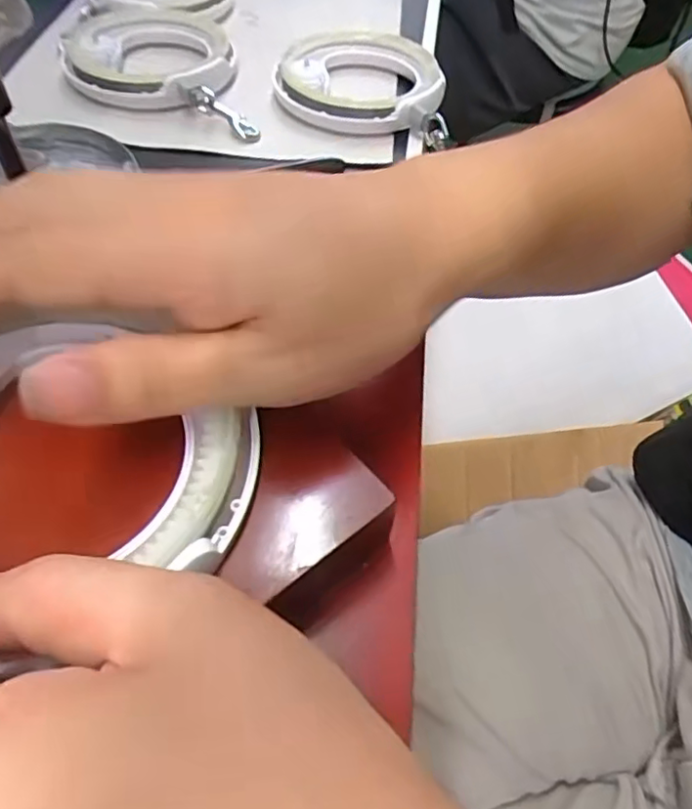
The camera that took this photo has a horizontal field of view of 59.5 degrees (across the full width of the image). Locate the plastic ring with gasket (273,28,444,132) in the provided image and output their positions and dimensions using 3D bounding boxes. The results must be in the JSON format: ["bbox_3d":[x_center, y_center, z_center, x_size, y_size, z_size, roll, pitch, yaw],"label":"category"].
[{"bbox_3d":[0.010,-0.263,0.483,0.129,0.024,0.129,1,53,-2],"label":"plastic ring with gasket"}]

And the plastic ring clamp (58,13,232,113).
[{"bbox_3d":[-0.158,-0.279,0.485,0.130,0.024,0.138,-10,54,-10],"label":"plastic ring clamp"}]

